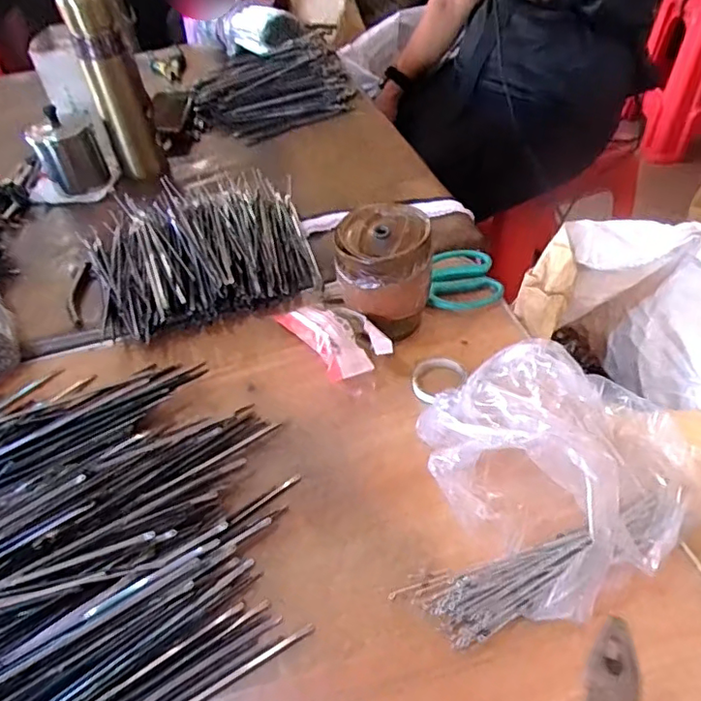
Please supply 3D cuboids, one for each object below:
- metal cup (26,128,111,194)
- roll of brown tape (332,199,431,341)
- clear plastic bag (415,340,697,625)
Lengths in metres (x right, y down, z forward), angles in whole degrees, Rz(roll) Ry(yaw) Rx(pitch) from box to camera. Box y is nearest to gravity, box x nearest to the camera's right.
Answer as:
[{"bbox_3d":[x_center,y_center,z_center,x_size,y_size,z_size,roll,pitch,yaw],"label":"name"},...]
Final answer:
[{"bbox_3d":[-0.375,-0.262,0.763,0.076,0.069,0.076,-22,48,-15],"label":"metal cup"},{"bbox_3d":[0.032,-0.066,0.522,0.081,0.104,0.087,-3,46,3],"label":"roll of brown tape"},{"bbox_3d":[0.141,0.071,0.406,0.162,0.062,0.180,-31,51,-22],"label":"clear plastic bag"}]

